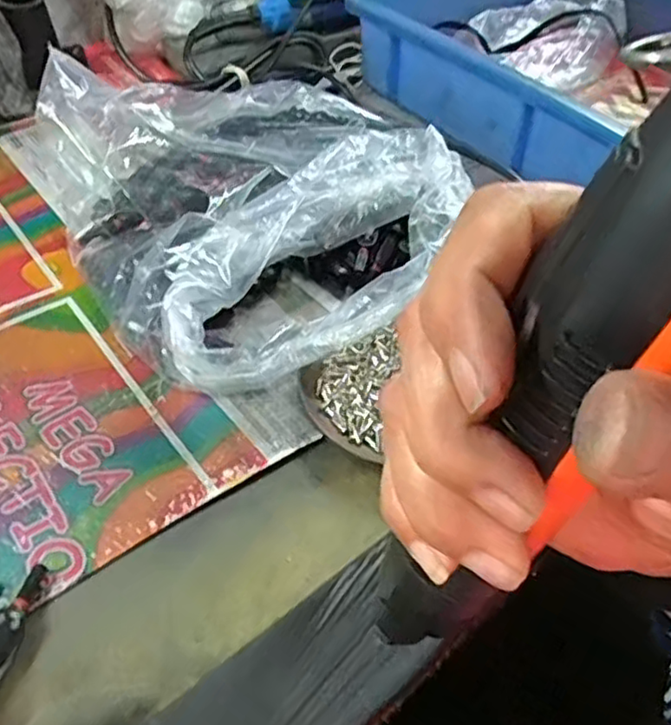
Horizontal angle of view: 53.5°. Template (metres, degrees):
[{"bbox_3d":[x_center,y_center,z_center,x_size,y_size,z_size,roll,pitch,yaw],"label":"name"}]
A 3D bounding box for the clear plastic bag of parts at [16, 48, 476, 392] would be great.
[{"bbox_3d":[-0.054,-0.112,0.437,0.244,0.077,0.270,-34,55,-28],"label":"clear plastic bag of parts"}]

